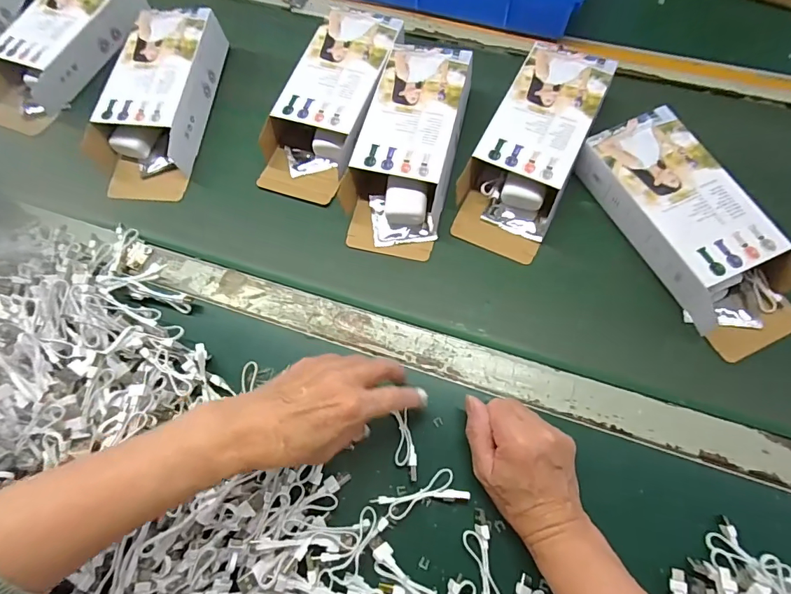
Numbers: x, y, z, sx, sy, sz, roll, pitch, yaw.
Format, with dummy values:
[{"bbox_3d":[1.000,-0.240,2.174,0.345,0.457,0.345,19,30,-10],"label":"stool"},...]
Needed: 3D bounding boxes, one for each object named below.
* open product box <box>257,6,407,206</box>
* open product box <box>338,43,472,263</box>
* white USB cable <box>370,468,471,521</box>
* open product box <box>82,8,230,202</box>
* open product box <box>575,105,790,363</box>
[{"bbox_3d":[-0.073,-0.233,0.527,0.112,0.060,0.254,19,76,12],"label":"open product box"},{"bbox_3d":[0.016,-0.173,0.501,0.105,0.054,0.250,12,75,10],"label":"open product box"},{"bbox_3d":[0.021,0.167,0.372,0.078,0.017,0.026,-15,67,-4],"label":"white USB cable"},{"bbox_3d":[-0.293,-0.241,0.542,0.113,0.058,0.259,6,74,8],"label":"open product box"},{"bbox_3d":[0.296,-0.069,0.442,0.097,0.055,0.252,-26,72,-2],"label":"open product box"}]

